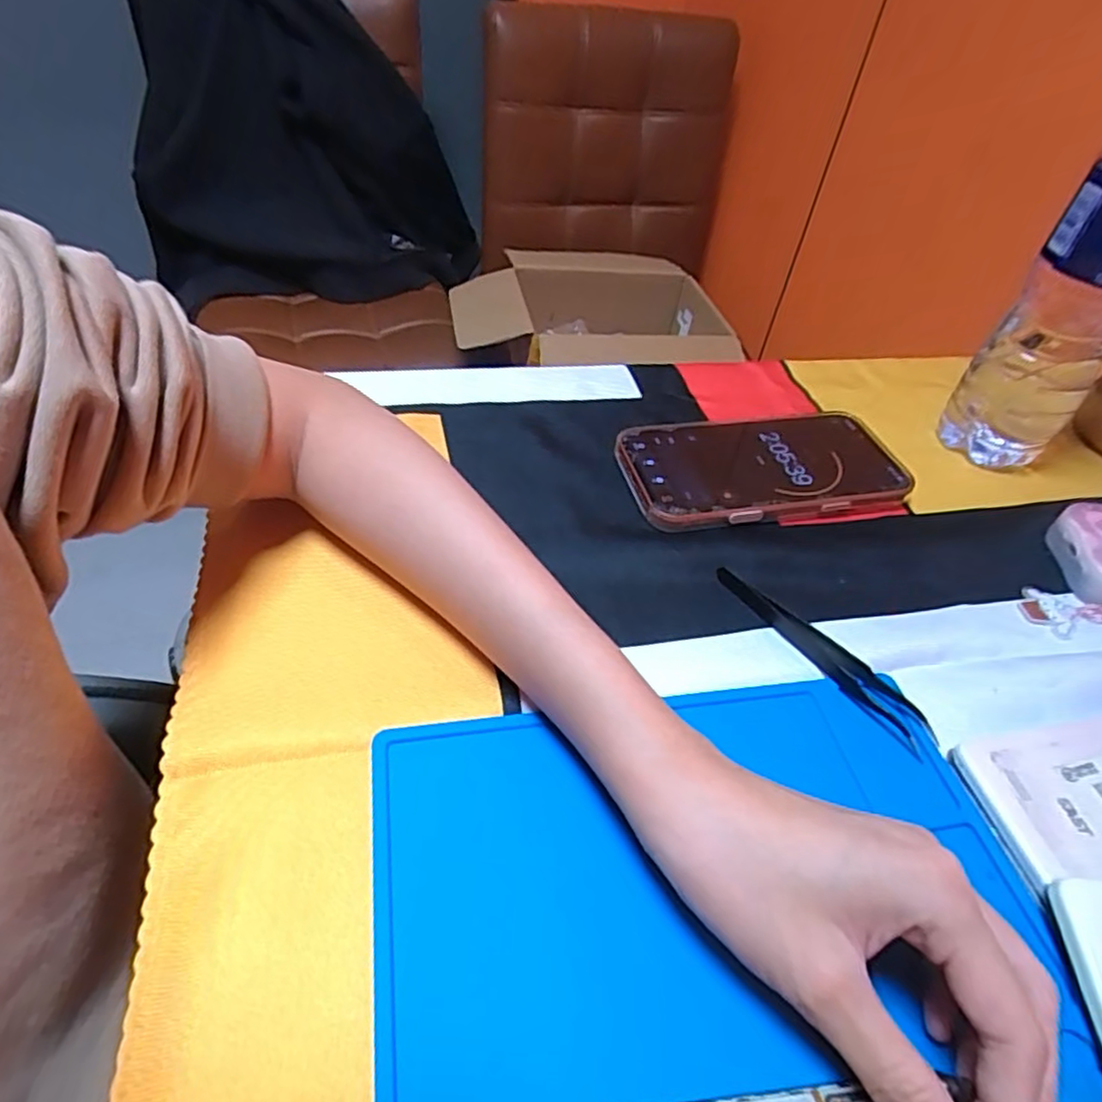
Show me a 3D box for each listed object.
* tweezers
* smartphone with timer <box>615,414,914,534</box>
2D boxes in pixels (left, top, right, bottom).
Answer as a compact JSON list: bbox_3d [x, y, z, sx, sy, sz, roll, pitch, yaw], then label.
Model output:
[{"bbox_3d":[0.123,0.045,0.309,0.015,0.007,0.114,-27,55,-29],"label":"tweezers"},{"bbox_3d":[0.124,-0.051,0.398,0.160,0.015,0.084,-6,47,-13],"label":"smartphone with timer"}]

